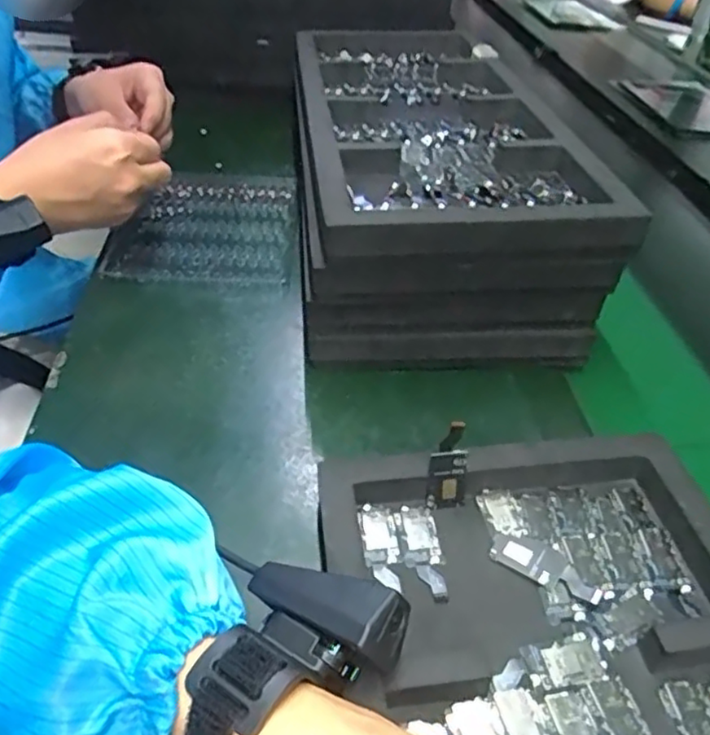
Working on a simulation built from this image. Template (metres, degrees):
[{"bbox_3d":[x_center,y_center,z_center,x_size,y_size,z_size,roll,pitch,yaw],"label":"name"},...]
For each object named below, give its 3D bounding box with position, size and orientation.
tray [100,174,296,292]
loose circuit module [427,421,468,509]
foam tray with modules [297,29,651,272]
[{"bbox_3d":[-0.144,-0.145,0.638,0.168,0.018,0.211,5,41,-2],"label":"tray"},{"bbox_3d":[0.056,0.057,0.369,0.023,0.059,0.007,0,25,-6],"label":"loose circuit module"},{"bbox_3d":[0.061,-0.238,0.604,0.228,0.049,0.488,0,41,-8],"label":"foam tray with modules"}]

